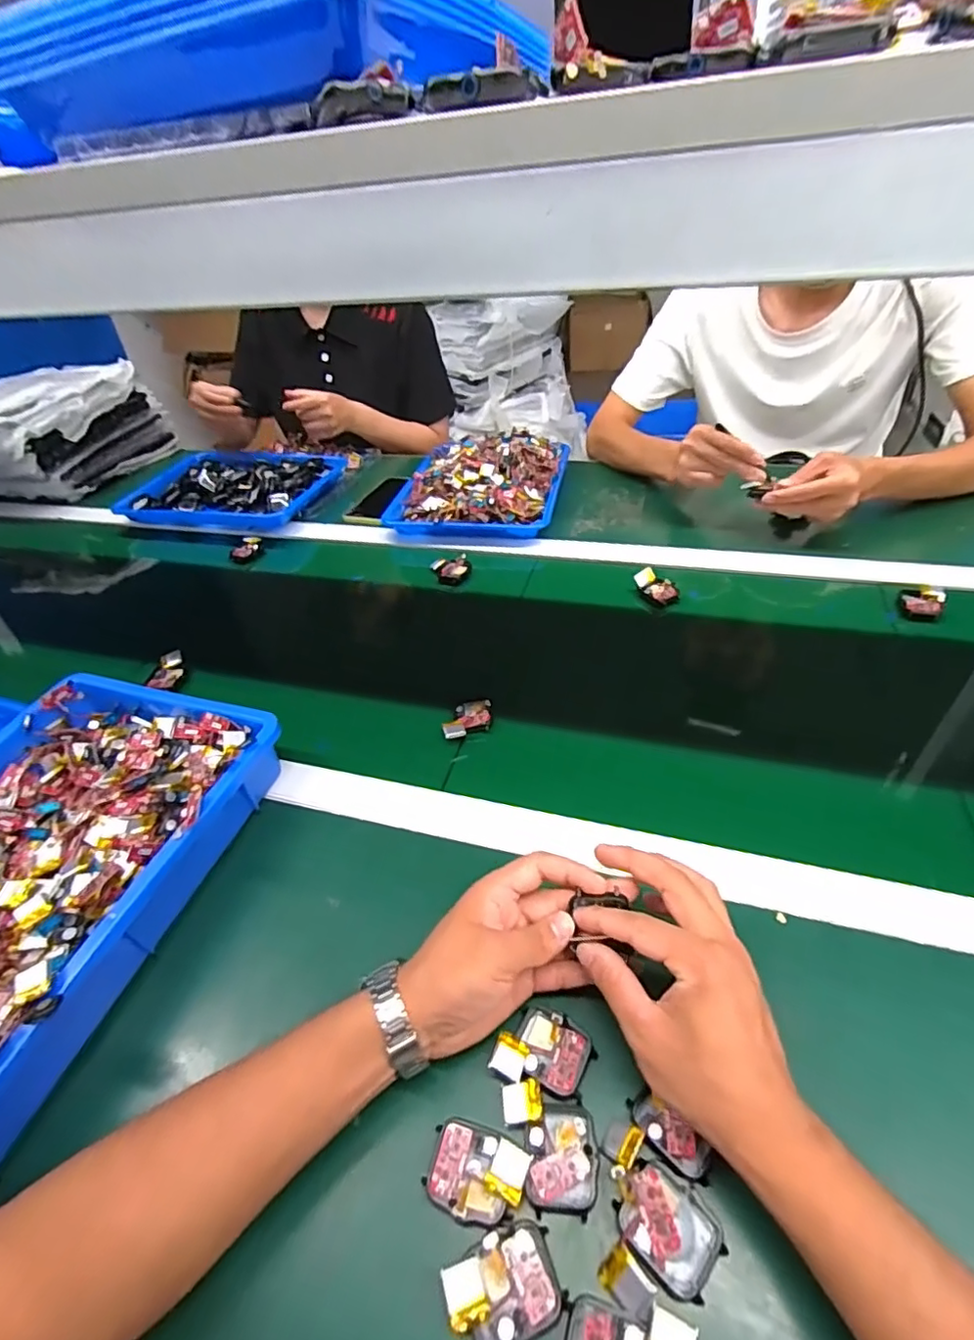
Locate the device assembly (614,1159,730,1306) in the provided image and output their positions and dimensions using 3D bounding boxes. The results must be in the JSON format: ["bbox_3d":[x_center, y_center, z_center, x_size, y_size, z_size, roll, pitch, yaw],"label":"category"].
[{"bbox_3d":[0.090,0.276,0.284,0.048,0.016,0.039,27,52,32],"label":"device assembly"}]

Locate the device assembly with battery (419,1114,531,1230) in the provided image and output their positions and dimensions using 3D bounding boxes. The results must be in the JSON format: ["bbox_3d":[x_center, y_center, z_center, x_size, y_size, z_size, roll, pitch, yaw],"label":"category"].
[{"bbox_3d":[-0.005,0.265,0.300,0.050,0.013,0.038,11,45,18],"label":"device assembly with battery"}]

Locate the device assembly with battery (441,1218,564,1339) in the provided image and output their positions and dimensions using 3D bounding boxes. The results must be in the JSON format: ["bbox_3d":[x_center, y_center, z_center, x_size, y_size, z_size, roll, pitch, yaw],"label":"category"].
[{"bbox_3d":[0.008,0.291,0.269,0.050,0.019,0.036,-20,44,-15],"label":"device assembly with battery"}]

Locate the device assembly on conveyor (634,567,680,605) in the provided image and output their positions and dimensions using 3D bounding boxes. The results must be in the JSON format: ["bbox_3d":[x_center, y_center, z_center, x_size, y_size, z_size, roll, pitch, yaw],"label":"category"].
[{"bbox_3d":[0.205,-0.096,0.686,0.056,0.031,0.031,27,52,31],"label":"device assembly on conveyor"}]

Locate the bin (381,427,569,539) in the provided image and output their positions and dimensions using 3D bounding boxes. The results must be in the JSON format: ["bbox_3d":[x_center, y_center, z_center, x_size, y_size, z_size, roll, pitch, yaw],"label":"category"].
[{"bbox_3d":[-0.008,-0.298,0.908,0.249,0.073,0.273,6,44,14],"label":"bin"}]

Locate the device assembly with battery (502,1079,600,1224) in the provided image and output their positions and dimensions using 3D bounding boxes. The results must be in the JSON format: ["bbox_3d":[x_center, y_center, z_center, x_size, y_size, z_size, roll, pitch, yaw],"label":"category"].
[{"bbox_3d":[0.037,0.258,0.311,0.042,0.017,0.059,-15,43,-9],"label":"device assembly with battery"}]

